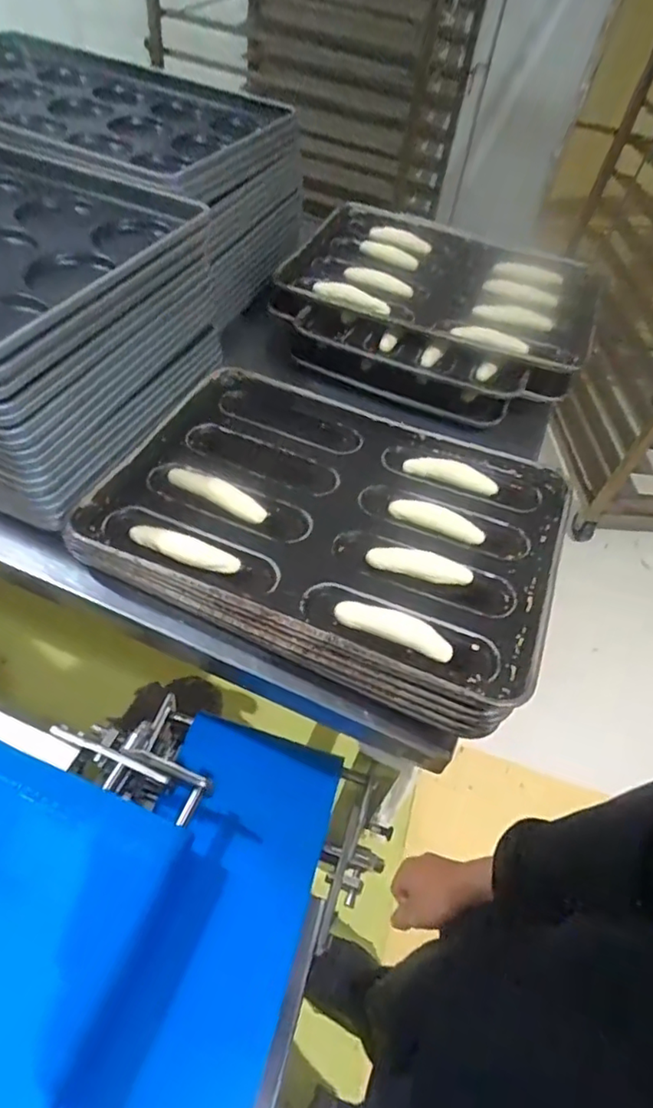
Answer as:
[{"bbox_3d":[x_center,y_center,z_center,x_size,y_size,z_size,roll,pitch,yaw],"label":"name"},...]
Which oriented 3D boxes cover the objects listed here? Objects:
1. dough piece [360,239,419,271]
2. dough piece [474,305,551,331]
[{"bbox_3d":[0.126,-0.592,1.169,0.120,0.023,0.026,20,50,-3],"label":"dough piece"},{"bbox_3d":[0.326,-0.411,1.031,0.137,0.031,0.022,12,51,1],"label":"dough piece"}]

